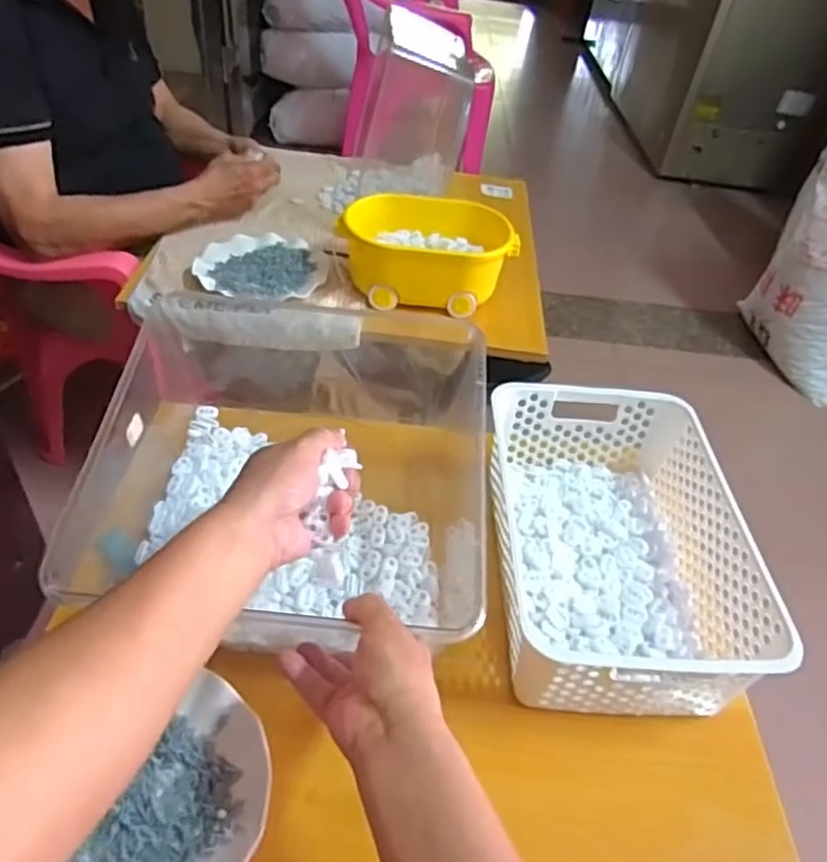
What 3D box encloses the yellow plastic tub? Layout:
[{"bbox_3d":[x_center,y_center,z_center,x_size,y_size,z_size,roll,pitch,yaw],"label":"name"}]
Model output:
[{"bbox_3d":[0.019,-0.252,0.982,0.244,0.098,0.155,6,42,-1],"label":"yellow plastic tub"}]

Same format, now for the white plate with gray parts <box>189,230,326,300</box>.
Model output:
[{"bbox_3d":[-0.222,-0.235,1.003,0.176,0.025,0.157,-2,43,-10],"label":"white plate with gray parts"}]

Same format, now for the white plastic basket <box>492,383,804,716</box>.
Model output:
[{"bbox_3d":[0.183,0.095,0.627,0.197,0.097,0.298,5,42,-3],"label":"white plastic basket"}]

